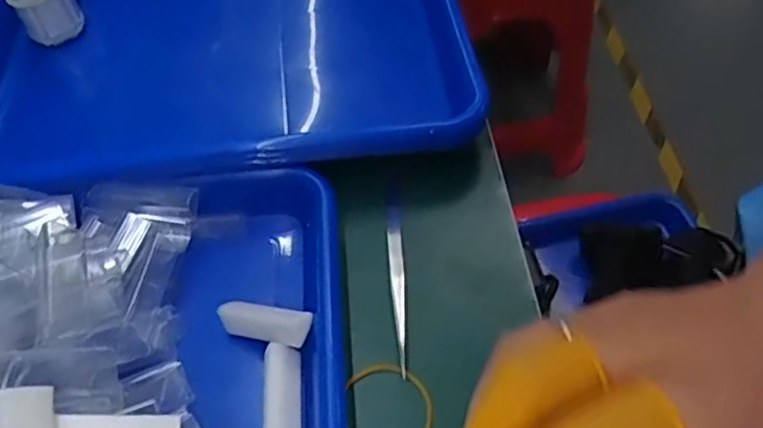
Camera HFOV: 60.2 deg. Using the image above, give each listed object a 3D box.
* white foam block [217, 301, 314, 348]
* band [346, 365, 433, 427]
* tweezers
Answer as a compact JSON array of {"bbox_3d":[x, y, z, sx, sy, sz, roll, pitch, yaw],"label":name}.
[{"bbox_3d":[-0.057,0.053,0.327,0.048,0.013,0.018,7,53,24],"label":"white foam block"},{"bbox_3d":[0.004,0.094,0.318,0.040,0.004,0.045,-3,54,1],"label":"band"},{"bbox_3d":[0.008,0.029,0.362,0.008,0.012,0.121,-3,54,1],"label":"tweezers"}]

